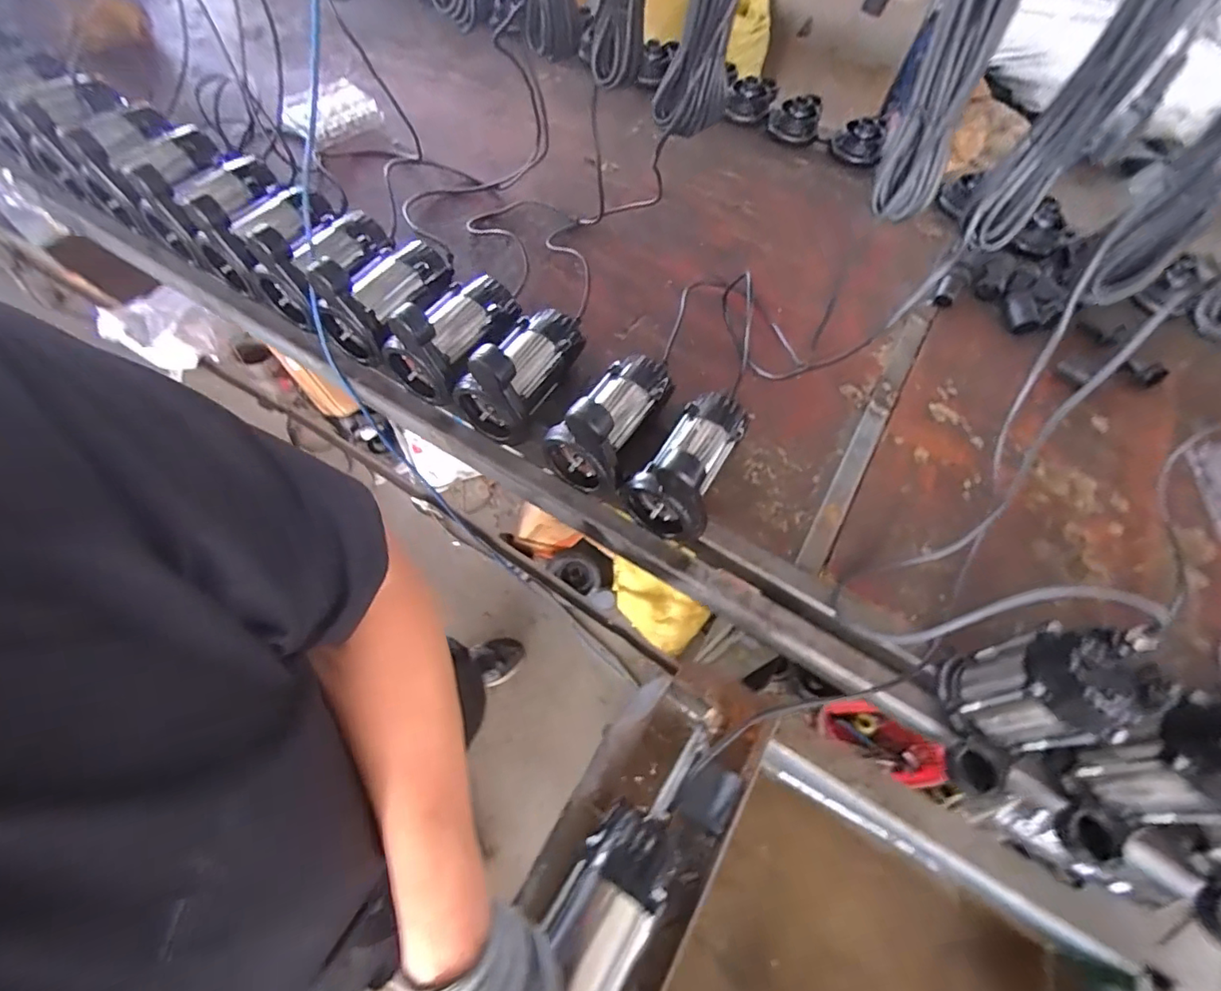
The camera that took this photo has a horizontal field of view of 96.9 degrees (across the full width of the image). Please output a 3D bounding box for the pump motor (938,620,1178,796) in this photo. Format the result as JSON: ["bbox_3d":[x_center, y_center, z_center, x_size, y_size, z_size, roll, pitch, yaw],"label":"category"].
[{"bbox_3d":[0.441,0.222,0.563,0.117,0.196,0.144,-6,62,-7],"label":"pump motor"}]

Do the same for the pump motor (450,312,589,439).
[{"bbox_3d":[-0.129,-0.198,0.803,0.109,0.158,0.207,25,63,10],"label":"pump motor"}]

